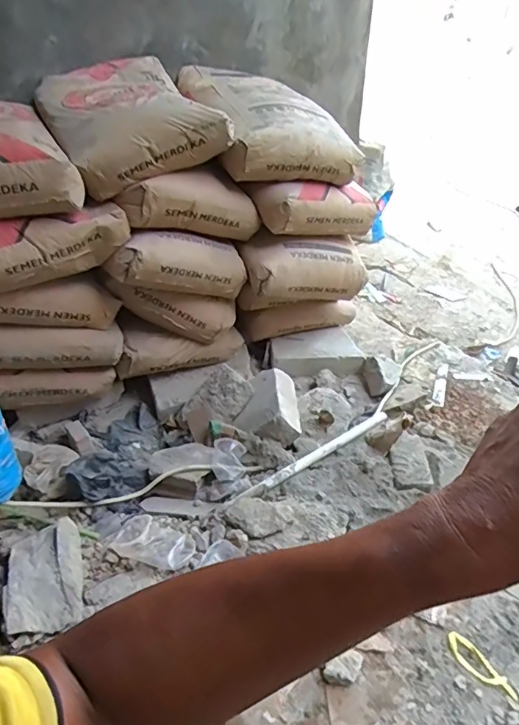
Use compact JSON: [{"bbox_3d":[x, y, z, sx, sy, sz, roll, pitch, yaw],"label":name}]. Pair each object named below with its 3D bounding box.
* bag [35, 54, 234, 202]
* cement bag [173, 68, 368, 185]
[{"bbox_3d":[-0.338,-0.616,1.292,0.385,0.171,0.511,-15,40,-18],"label":"bag"},{"bbox_3d":[0.006,-0.677,1.438,0.379,0.186,0.537,-12,39,-14],"label":"cement bag"}]

